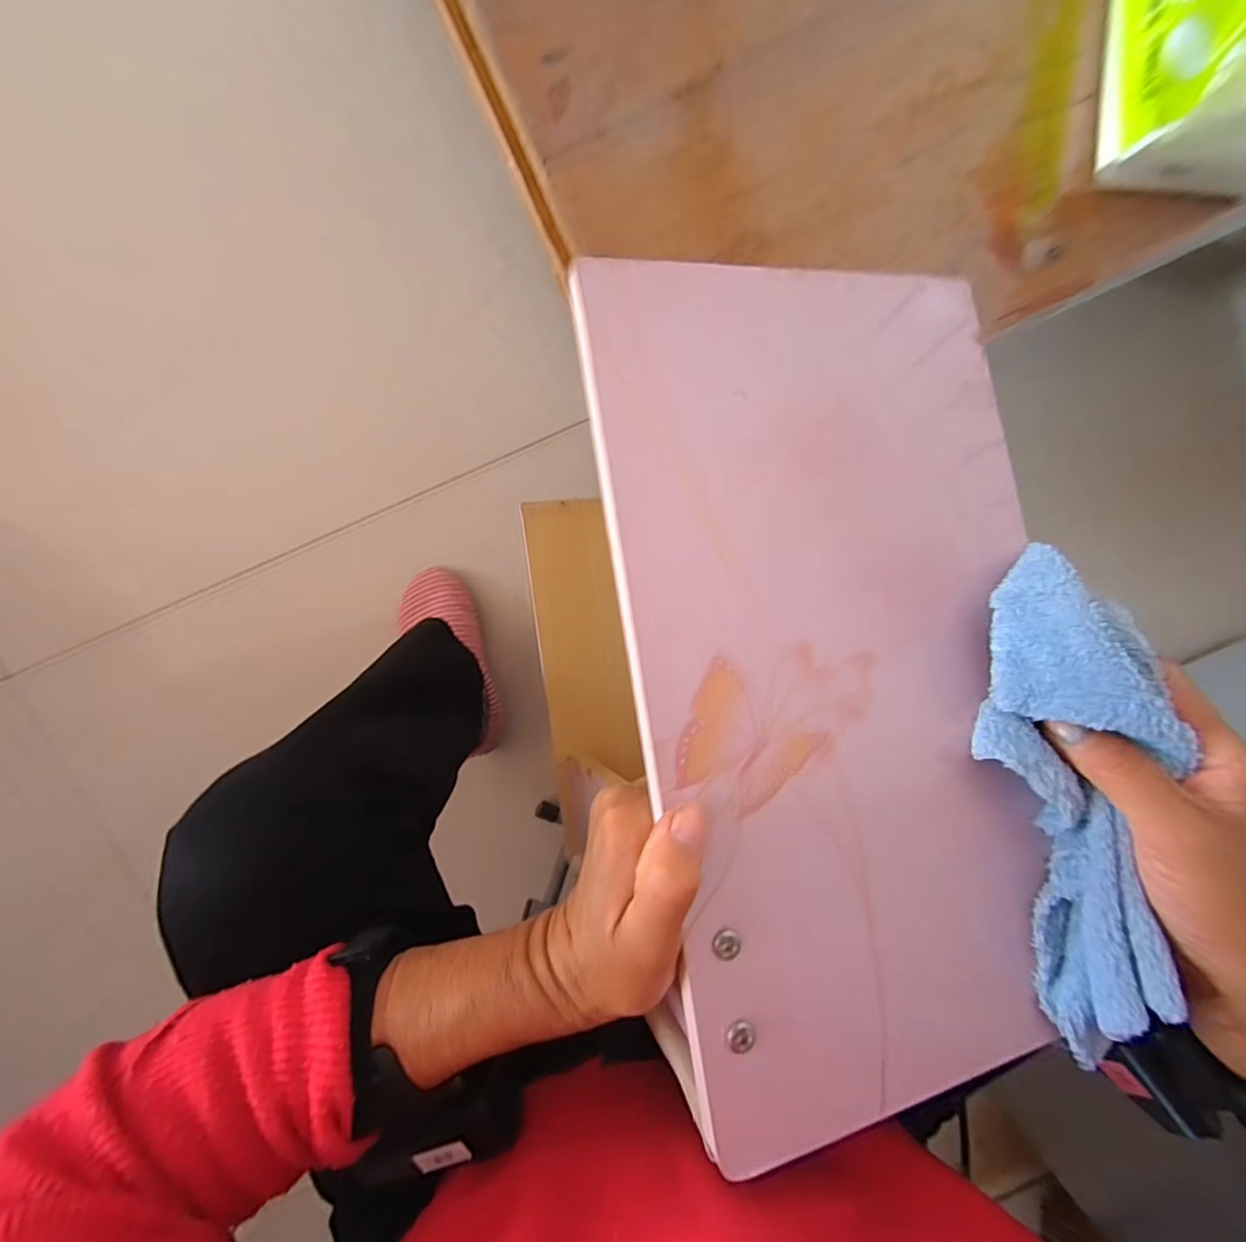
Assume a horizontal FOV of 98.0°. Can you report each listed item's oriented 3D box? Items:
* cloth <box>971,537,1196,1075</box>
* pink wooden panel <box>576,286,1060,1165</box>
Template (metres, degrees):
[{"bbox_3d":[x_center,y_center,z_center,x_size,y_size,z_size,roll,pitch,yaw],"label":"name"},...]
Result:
[{"bbox_3d":[0.191,0.073,0.217,0.071,0.041,0.204,-4,88,-4],"label":"cloth"},{"bbox_3d":[0.095,0.016,0.231,0.194,0.015,0.336,-4,84,-17],"label":"pink wooden panel"}]

